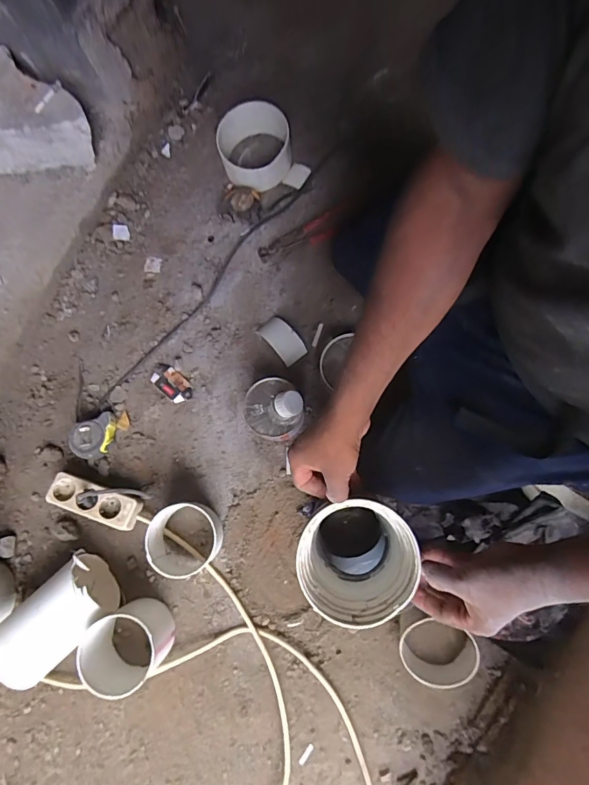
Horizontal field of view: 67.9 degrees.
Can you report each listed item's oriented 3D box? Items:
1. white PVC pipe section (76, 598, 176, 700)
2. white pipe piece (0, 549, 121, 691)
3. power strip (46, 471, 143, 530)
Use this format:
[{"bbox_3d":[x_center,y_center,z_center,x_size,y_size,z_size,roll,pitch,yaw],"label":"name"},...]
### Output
[{"bbox_3d":[-0.265,0.407,0.713,0.125,0.123,0.117,-2,79,4],"label":"white PVC pipe section"},{"bbox_3d":[-0.397,0.376,0.724,0.201,0.100,0.111,-44,80,-4],"label":"white pipe piece"},{"bbox_3d":[-0.357,0.195,0.792,0.160,0.057,0.061,17,81,7],"label":"power strip"}]

